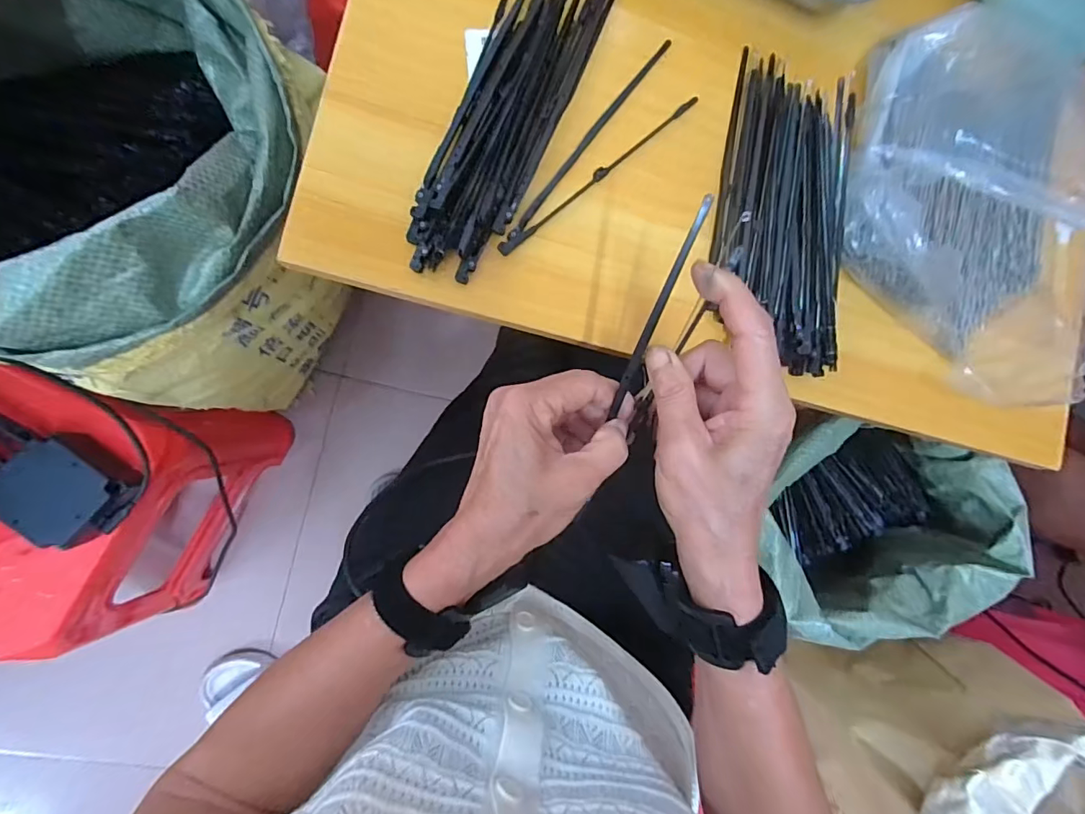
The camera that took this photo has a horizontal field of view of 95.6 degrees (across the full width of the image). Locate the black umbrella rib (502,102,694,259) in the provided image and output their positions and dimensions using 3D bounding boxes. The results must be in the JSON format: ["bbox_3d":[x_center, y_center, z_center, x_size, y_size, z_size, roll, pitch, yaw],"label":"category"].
[{"bbox_3d":[0.039,-0.154,0.323,0.174,0.004,0.007,-41,94,-9],"label":"black umbrella rib"}]

